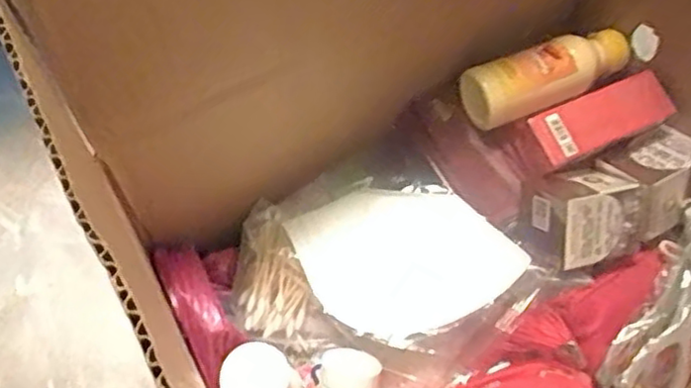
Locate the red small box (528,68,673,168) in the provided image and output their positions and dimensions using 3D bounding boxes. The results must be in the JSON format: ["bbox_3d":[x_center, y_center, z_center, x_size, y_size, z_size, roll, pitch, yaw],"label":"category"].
[{"bbox_3d":[0.161,-0.046,0.437,0.081,0.026,0.034,-21,65,-13],"label":"red small box"}]

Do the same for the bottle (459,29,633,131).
[{"bbox_3d":[0.134,-0.072,0.461,0.107,0.052,0.039,-17,64,-11],"label":"bottle"}]

